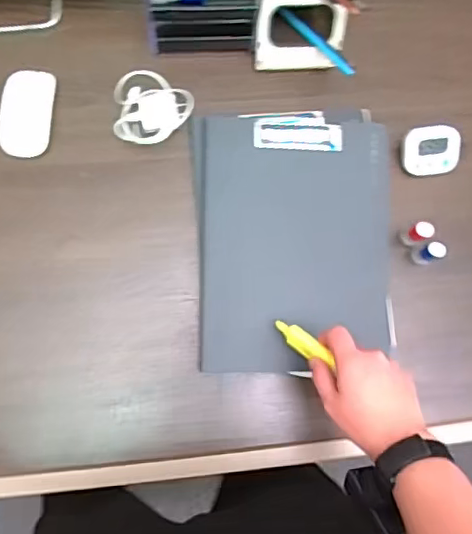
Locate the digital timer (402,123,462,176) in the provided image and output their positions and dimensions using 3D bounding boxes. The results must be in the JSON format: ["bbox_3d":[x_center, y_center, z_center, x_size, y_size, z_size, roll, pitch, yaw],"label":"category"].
[{"bbox_3d":[0.252,-0.152,0.738,0.072,0.030,0.061,1,83,-3],"label":"digital timer"}]

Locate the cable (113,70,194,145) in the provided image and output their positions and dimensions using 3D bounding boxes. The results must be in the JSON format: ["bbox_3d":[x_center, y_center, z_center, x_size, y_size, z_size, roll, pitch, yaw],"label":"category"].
[{"bbox_3d":[-0.103,-0.193,0.697,0.091,0.065,0.070,8,83,-3],"label":"cable"}]

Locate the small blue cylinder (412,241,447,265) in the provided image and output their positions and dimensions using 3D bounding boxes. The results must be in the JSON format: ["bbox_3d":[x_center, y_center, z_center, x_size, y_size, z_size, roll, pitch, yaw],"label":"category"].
[{"bbox_3d":[0.238,-0.017,0.701,0.023,0.047,0.022,0,83,-3],"label":"small blue cylinder"}]

